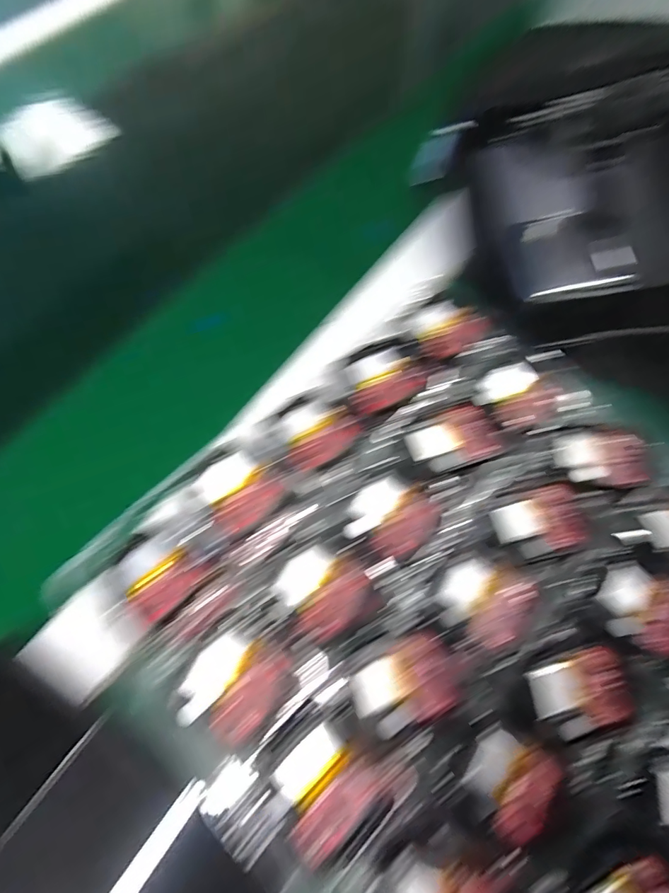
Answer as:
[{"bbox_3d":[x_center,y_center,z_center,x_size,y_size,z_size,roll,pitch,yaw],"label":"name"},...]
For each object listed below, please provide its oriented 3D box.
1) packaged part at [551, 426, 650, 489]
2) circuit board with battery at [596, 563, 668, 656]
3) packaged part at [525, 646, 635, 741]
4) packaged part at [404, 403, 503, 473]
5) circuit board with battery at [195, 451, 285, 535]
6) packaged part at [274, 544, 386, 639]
[{"bbox_3d":[0.136,0.005,0.226,0.045,0.008,0.031,6,68,2],"label":"packaged part"},{"bbox_3d":[0.141,0.072,0.198,0.040,0.005,0.034,28,70,10],"label":"circuit board with battery"},{"bbox_3d":[0.105,0.104,0.188,0.042,0.005,0.028,-14,68,-6],"label":"packaged part"},{"bbox_3d":[0.061,-0.004,0.232,0.047,0.007,0.031,-20,69,-9],"label":"packaged part"},{"bbox_3d":[-0.048,0.022,0.219,0.035,0.004,0.033,-41,74,-16],"label":"circuit board with battery"},{"bbox_3d":[-0.003,0.064,0.198,0.036,0.004,0.039,-34,72,-14],"label":"packaged part"}]

